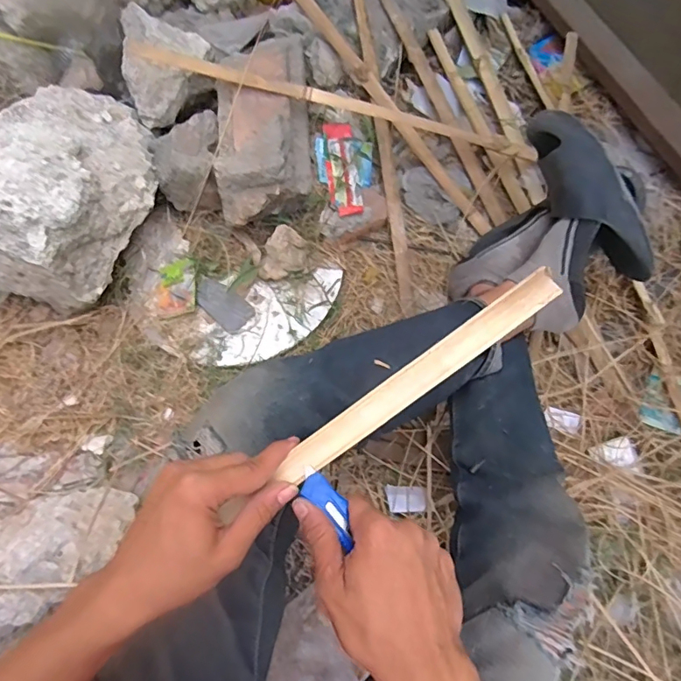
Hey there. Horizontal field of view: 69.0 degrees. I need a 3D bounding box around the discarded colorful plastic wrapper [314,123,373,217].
[{"bbox_3d":[0.009,-0.309,0.913,0.105,0.032,0.206,-4,69,-1],"label":"discarded colorful plastic wrapper"}]

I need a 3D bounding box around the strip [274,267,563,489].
[{"bbox_3d":[0.061,0.028,0.382,0.249,0.008,0.028,-36,75,-1],"label":"strip"}]

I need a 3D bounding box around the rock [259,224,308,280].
[{"bbox_3d":[-0.095,-0.146,0.860,0.070,0.046,0.093,17,71,8],"label":"rock"}]

